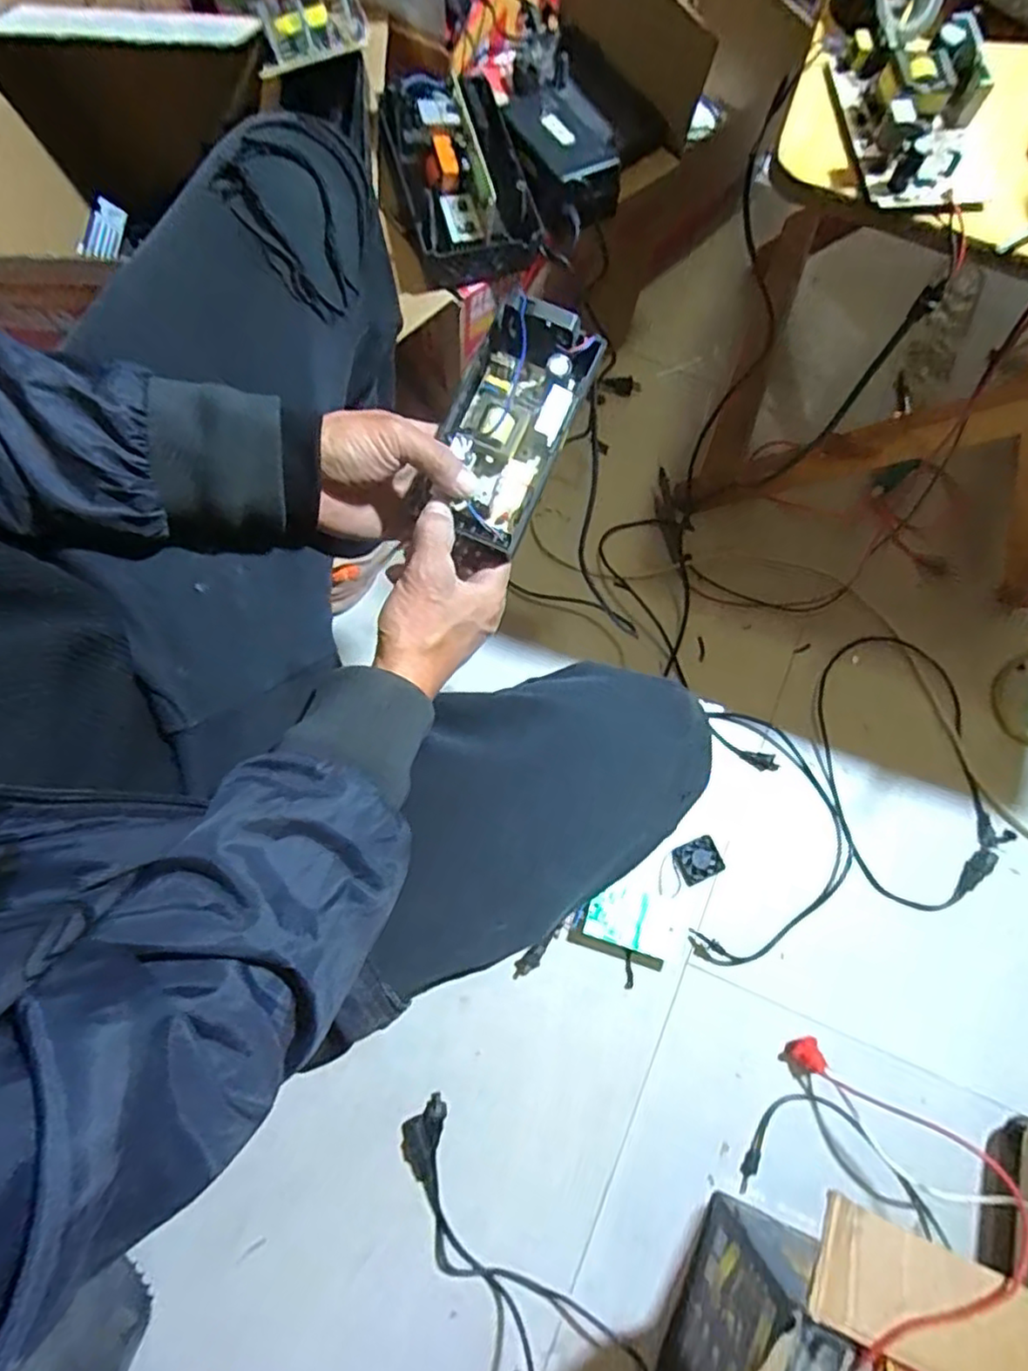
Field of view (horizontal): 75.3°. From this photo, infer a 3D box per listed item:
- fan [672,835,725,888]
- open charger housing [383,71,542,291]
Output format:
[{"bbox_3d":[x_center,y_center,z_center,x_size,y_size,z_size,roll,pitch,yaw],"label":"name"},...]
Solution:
[{"bbox_3d":[0.238,0.225,0.856,0.058,0.008,0.050,-22,78,-6],"label":"fan"},{"bbox_3d":[-0.057,-0.526,0.679,0.122,0.069,0.209,-17,78,-6],"label":"open charger housing"}]

